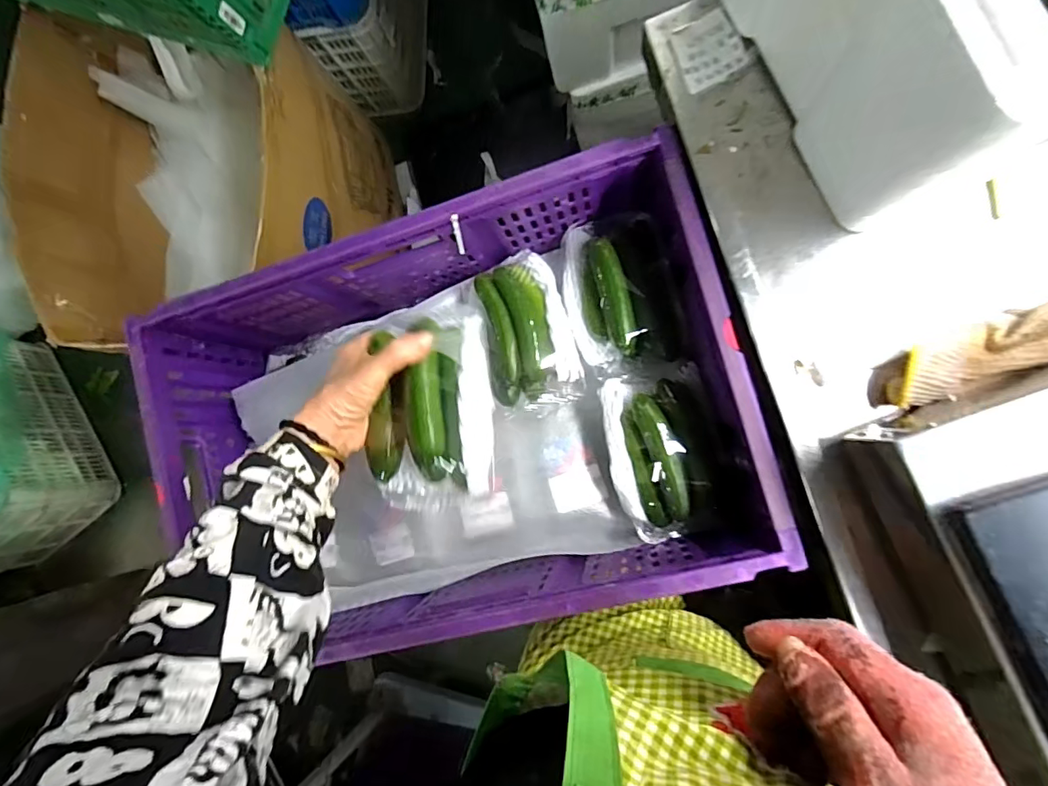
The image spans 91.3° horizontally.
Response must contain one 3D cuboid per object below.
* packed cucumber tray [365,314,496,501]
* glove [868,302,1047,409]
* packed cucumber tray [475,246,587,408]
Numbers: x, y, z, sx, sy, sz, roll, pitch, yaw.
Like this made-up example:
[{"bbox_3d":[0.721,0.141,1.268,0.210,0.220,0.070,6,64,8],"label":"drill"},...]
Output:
[{"bbox_3d":[-0.086,0.016,0.449,0.110,0.056,0.170,-3,88,9],"label":"packed cucumber tray"},{"bbox_3d":[0.361,-0.039,0.373,0.191,0.050,0.040,-22,86,8],"label":"glove"},{"bbox_3d":[0.000,-0.072,0.581,0.110,0.057,0.179,-9,88,8],"label":"packed cucumber tray"}]

